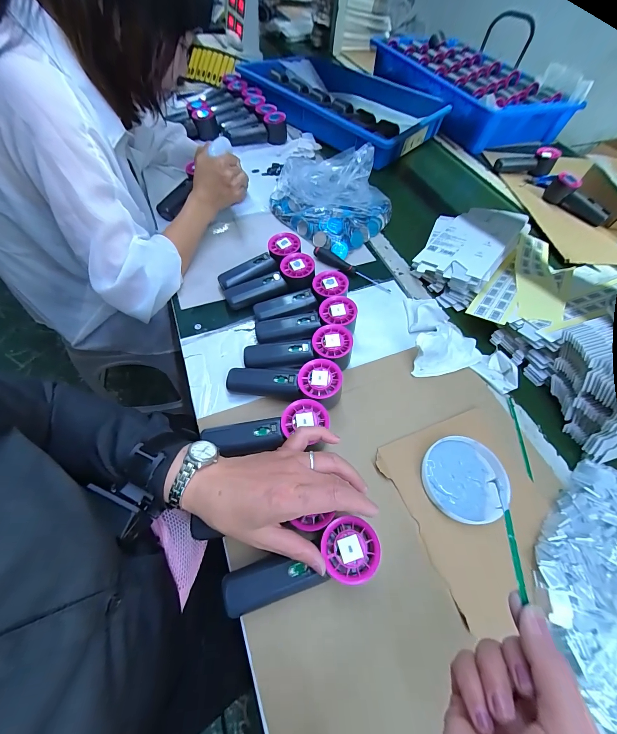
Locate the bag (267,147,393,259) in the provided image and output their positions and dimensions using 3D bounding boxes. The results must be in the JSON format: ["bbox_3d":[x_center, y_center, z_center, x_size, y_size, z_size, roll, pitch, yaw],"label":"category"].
[{"bbox_3d":[0.039,-0.370,0.638,0.257,0.088,0.218,38,63,17],"label":"bag"}]

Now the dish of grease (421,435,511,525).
[{"bbox_3d":[0.193,0.138,0.372,0.100,0.018,0.097,2,59,-4],"label":"dish of grease"}]

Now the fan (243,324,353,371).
[{"bbox_3d":[-0.015,-0.015,0.436,0.153,0.054,0.067,-7,60,-9],"label":"fan"}]

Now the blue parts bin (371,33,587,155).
[{"bbox_3d":[0.515,-0.913,0.992,0.390,0.121,0.525,-24,63,-18],"label":"blue parts bin"}]

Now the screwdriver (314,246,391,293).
[{"bbox_3d":[0.083,-0.183,0.566,0.160,0.020,0.022,32,61,14],"label":"screwdriver"}]

